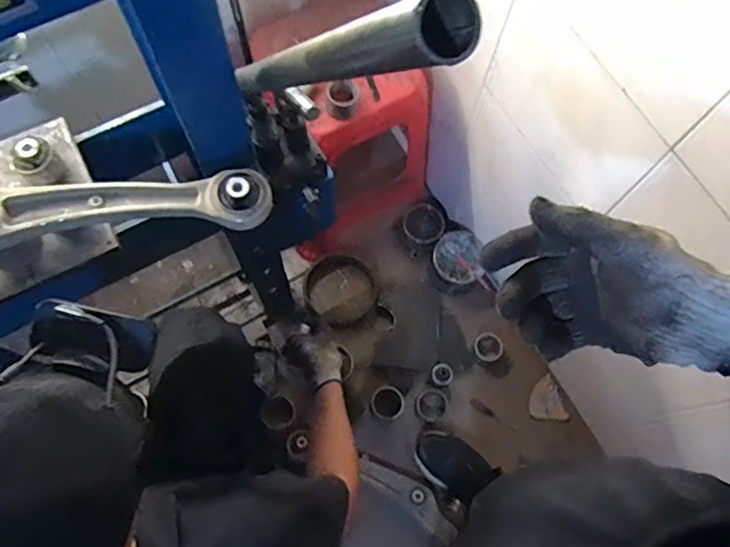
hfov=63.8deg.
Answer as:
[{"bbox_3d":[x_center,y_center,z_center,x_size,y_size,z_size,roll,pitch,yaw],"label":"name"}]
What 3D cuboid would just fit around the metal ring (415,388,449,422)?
[{"bbox_3d":[0.149,0.289,1.296,0.067,0.007,0.072,1,70,-2],"label":"metal ring"}]

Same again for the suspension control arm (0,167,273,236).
[{"bbox_3d":[-0.261,-0.075,0.614,0.319,0.053,0.063,-6,71,-5],"label":"suspension control arm"}]

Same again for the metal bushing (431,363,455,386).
[{"bbox_3d":[0.172,0.227,1.312,0.050,0.068,0.054,1,70,-2],"label":"metal bushing"}]

